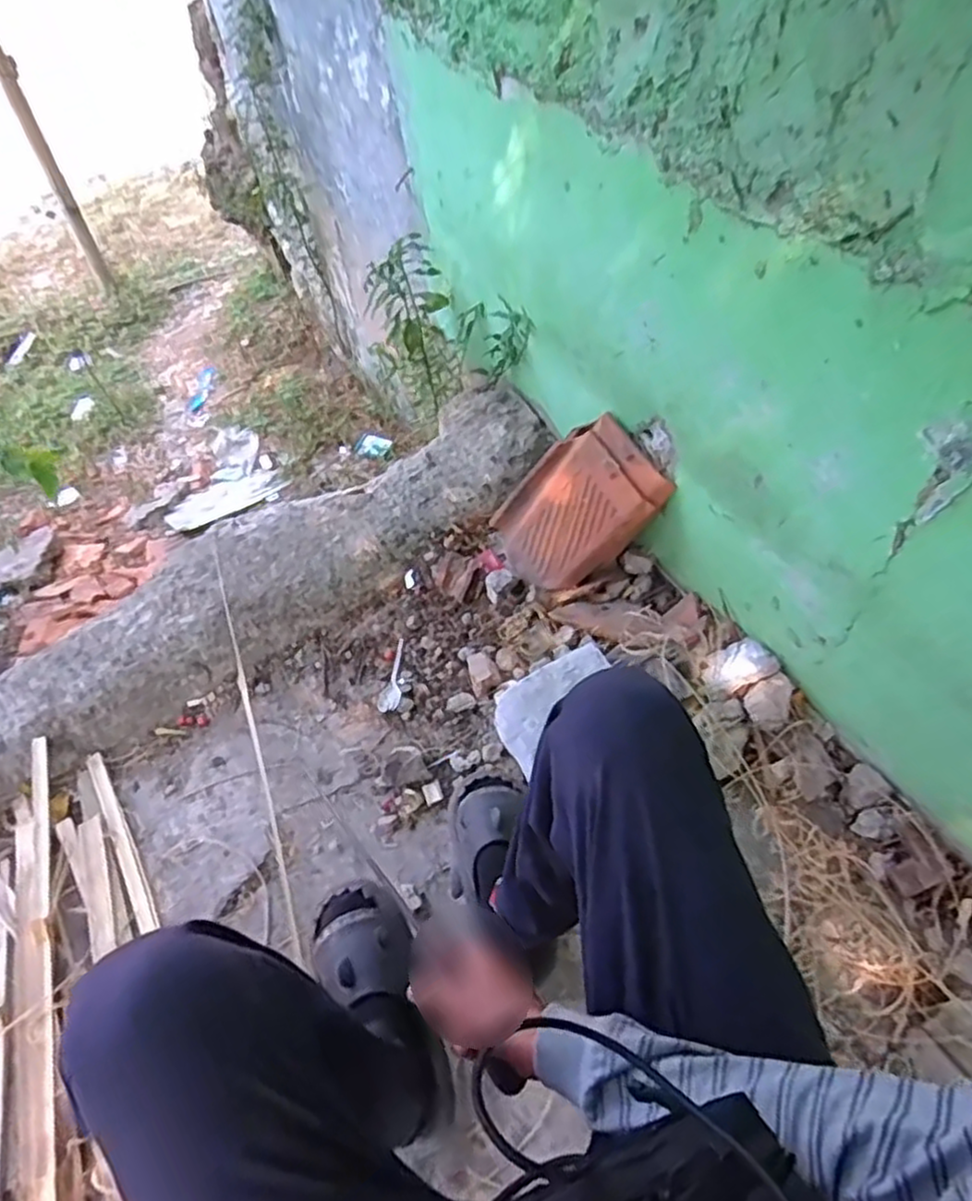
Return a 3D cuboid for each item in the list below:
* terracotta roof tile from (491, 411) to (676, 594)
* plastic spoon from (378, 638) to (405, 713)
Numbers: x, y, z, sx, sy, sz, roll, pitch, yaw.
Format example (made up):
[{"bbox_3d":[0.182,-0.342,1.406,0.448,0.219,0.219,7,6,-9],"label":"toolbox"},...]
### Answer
[{"bbox_3d":[0.148,-0.163,1.246,0.049,0.322,0.231,-6,56,-47],"label":"terracotta roof tile"},{"bbox_3d":[-0.154,0.125,1.220,0.038,0.008,0.140,5,54,7],"label":"plastic spoon"}]

